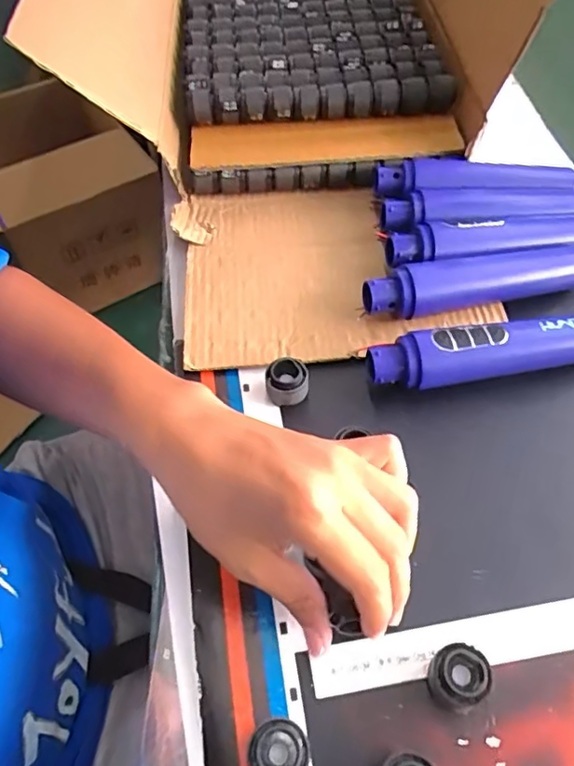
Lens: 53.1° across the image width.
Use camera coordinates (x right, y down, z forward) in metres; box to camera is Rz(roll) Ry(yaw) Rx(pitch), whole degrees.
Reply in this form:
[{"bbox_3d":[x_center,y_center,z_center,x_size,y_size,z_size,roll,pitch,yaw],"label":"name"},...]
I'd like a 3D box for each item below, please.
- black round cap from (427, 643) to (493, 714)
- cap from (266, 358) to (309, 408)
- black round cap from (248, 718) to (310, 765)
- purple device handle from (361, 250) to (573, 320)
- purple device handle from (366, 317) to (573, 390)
[{"bbox_3d":[0.087,0.149,0.291,0.026,0.024,0.027,-2,55,2],"label":"black round cap"},{"bbox_3d":[0.000,0.001,0.393,0.028,0.019,0.030,-2,55,2],"label":"cap"},{"bbox_3d":[-0.003,0.179,0.278,0.028,0.017,0.027,-2,55,2],"label":"black round cap"},{"bbox_3d":[0.145,-0.075,0.431,0.178,0.035,0.029,-12,55,-5],"label":"purple device handle"},{"bbox_3d":[0.145,-0.022,0.397,0.175,0.035,0.030,-10,55,-4],"label":"purple device handle"}]

